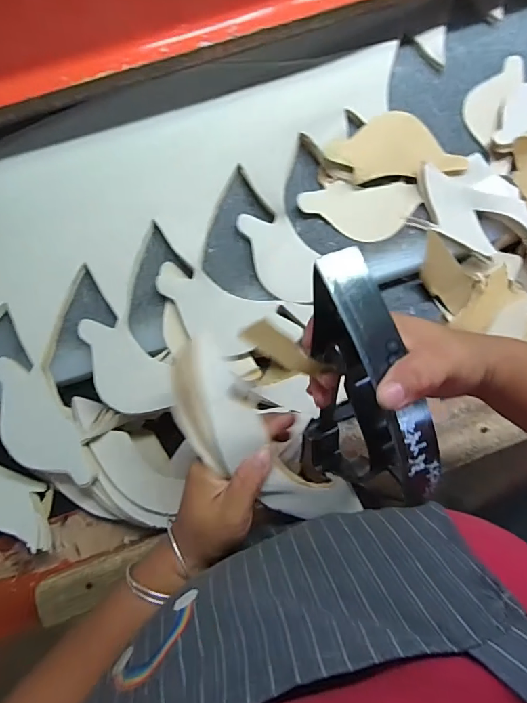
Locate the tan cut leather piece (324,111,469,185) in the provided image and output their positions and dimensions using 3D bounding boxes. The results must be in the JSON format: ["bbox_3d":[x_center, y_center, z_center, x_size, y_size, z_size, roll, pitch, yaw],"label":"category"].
[{"bbox_3d":[0.155,-0.246,0.519,0.160,0.013,0.078,-6,83,-1],"label":"tan cut leather piece"}]

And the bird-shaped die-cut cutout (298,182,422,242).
[{"bbox_3d":[0.114,-0.167,0.518,0.140,0.010,0.069,0,85,-2],"label":"bird-shaped die-cut cutout"}]

